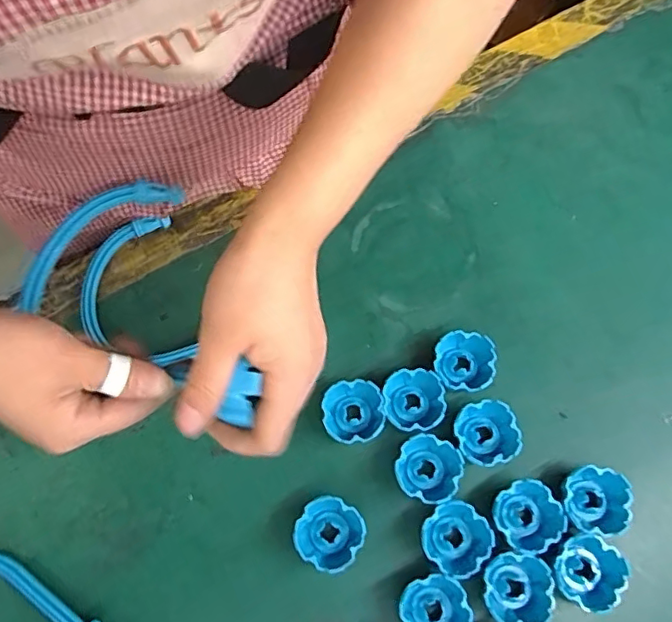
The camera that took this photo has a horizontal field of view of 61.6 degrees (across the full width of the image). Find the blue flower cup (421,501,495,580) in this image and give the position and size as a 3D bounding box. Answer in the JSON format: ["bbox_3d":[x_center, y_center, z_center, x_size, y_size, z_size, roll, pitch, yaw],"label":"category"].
[{"bbox_3d":[0.087,0.168,0.417,0.047,0.027,0.046,0,72,0],"label":"blue flower cup"}]

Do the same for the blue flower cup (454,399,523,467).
[{"bbox_3d":[0.116,0.096,0.442,0.045,0.030,0.047,0,72,0],"label":"blue flower cup"}]

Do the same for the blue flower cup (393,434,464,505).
[{"bbox_3d":[0.070,0.121,0.430,0.046,0.026,0.045,0,72,0],"label":"blue flower cup"}]

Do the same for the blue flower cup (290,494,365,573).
[{"bbox_3d":[-0.006,0.163,0.416,0.046,0.031,0.047,0,72,0],"label":"blue flower cup"}]

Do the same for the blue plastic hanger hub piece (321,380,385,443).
[{"bbox_3d":[0.013,0.080,0.445,0.046,0.028,0.045,0,72,0],"label":"blue plastic hanger hub piece"}]

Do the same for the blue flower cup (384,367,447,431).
[{"bbox_3d":[0.061,0.071,0.449,0.047,0.026,0.047,0,72,0],"label":"blue flower cup"}]

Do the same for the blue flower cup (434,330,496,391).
[{"bbox_3d":[0.104,0.043,0.465,0.046,0.030,0.046,0,72,0],"label":"blue flower cup"}]

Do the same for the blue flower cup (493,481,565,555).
[{"bbox_3d":[0.141,0.153,0.421,0.046,0.031,0.047,0,72,0],"label":"blue flower cup"}]

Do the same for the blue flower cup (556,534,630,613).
[{"bbox_3d":[0.182,0.189,0.410,0.044,0.030,0.047,0,72,0],"label":"blue flower cup"}]

